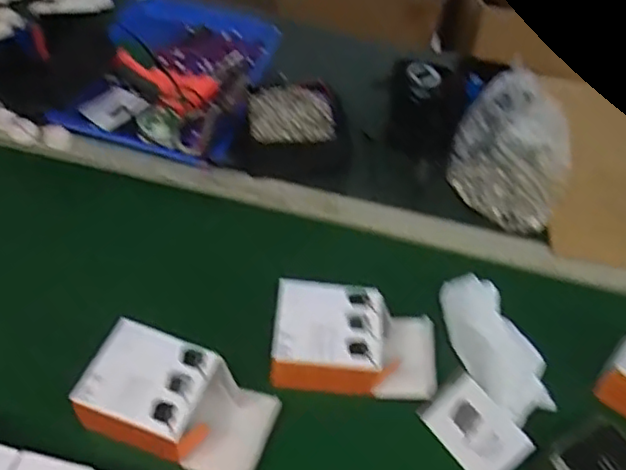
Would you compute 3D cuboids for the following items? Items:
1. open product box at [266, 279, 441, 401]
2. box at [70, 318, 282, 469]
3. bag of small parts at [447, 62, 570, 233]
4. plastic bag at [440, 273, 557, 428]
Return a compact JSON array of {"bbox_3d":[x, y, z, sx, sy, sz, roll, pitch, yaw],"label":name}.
[{"bbox_3d":[0.048,0.115,0.700,0.178,0.060,0.100,6,51,-2],"label":"open product box"},{"bbox_3d":[-0.134,0.167,0.627,0.182,0.047,0.105,19,52,10],"label":"box"},{"bbox_3d":[0.285,-0.120,0.892,0.160,0.111,0.187,24,52,13],"label":"bag of small parts"},{"bbox_3d":[0.193,0.117,0.687,0.074,0.088,0.163,-28,59,-25],"label":"plastic bag"}]

